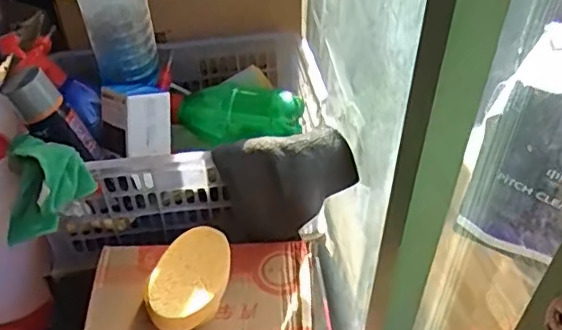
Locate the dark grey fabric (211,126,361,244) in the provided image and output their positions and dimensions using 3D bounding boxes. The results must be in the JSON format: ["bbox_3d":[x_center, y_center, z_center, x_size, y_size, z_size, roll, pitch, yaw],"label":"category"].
[{"bbox_3d":[0.006,0.031,0.819,0.176,0.134,0.082,-10,45,-10],"label":"dark grey fabric"}]

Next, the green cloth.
[{"bbox_3d":[-0.300,0.020,0.758,0.101,0.070,0.129,-8,44,-8],"label":"green cloth"}]

